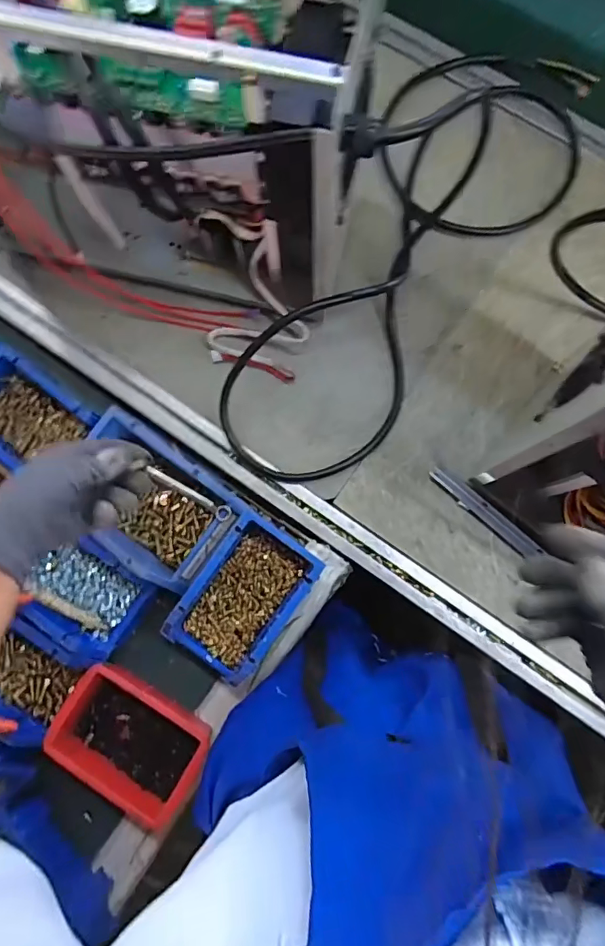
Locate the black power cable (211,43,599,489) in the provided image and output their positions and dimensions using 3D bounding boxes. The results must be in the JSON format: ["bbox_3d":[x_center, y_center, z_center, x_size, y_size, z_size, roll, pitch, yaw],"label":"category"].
[{"bbox_3d":[0.143,-0.306,0.645,0.266,0.081,0.710,32,80,6],"label":"black power cable"}]

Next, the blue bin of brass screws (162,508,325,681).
[{"bbox_3d":[-0.060,0.136,0.548,0.102,0.087,0.157,34,83,7],"label":"blue bin of brass screws"}]

